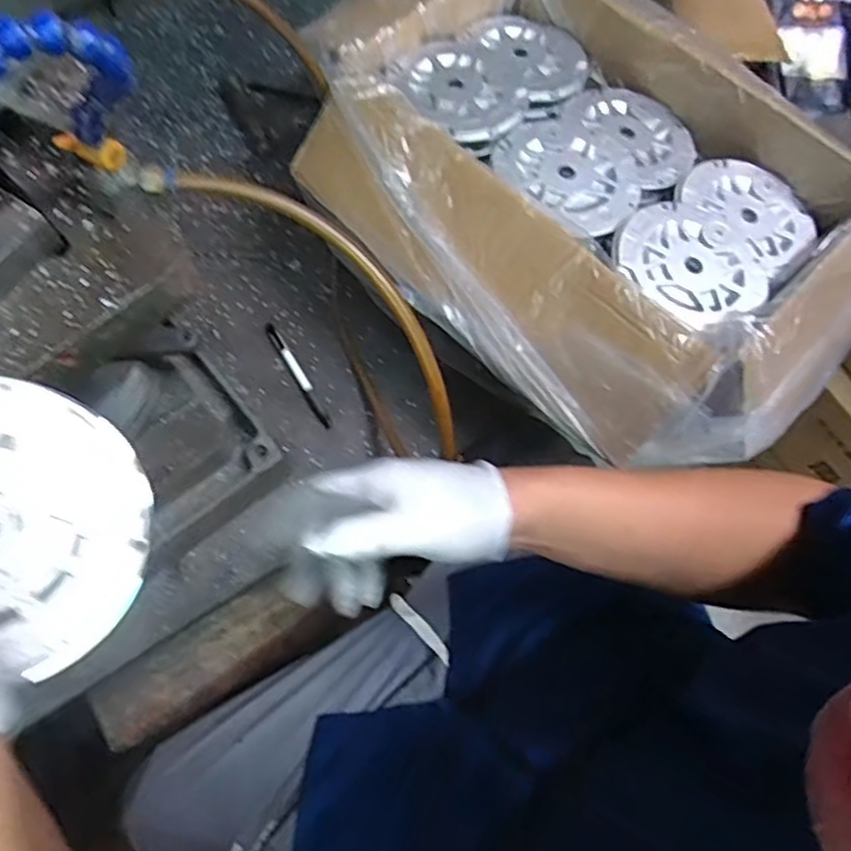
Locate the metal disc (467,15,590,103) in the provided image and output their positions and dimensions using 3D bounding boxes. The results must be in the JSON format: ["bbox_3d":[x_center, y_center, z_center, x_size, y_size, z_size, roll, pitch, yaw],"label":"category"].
[{"bbox_3d":[0.106,-0.385,0.701,0.119,0.023,0.132,-24,70,-13],"label":"metal disc"}]

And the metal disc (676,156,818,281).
[{"bbox_3d":[0.302,-0.202,0.633,0.127,0.019,0.110,38,70,12],"label":"metal disc"}]

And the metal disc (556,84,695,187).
[{"bbox_3d":[0.204,-0.294,0.674,0.134,0.019,0.117,42,71,14],"label":"metal disc"}]

